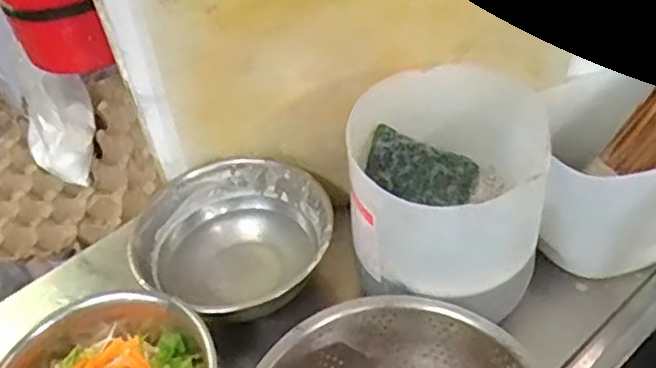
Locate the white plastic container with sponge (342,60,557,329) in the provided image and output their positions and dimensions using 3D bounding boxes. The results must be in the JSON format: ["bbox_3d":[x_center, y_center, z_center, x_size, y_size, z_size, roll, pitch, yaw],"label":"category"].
[{"bbox_3d":[0.094,0.015,0.554,0.143,0.146,0.147,-1,44,6],"label":"white plastic container with sponge"}]

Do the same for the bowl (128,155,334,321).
[{"bbox_3d":[-0.080,0.060,0.619,0.166,0.082,0.158,-3,44,3],"label":"bowl"}]

